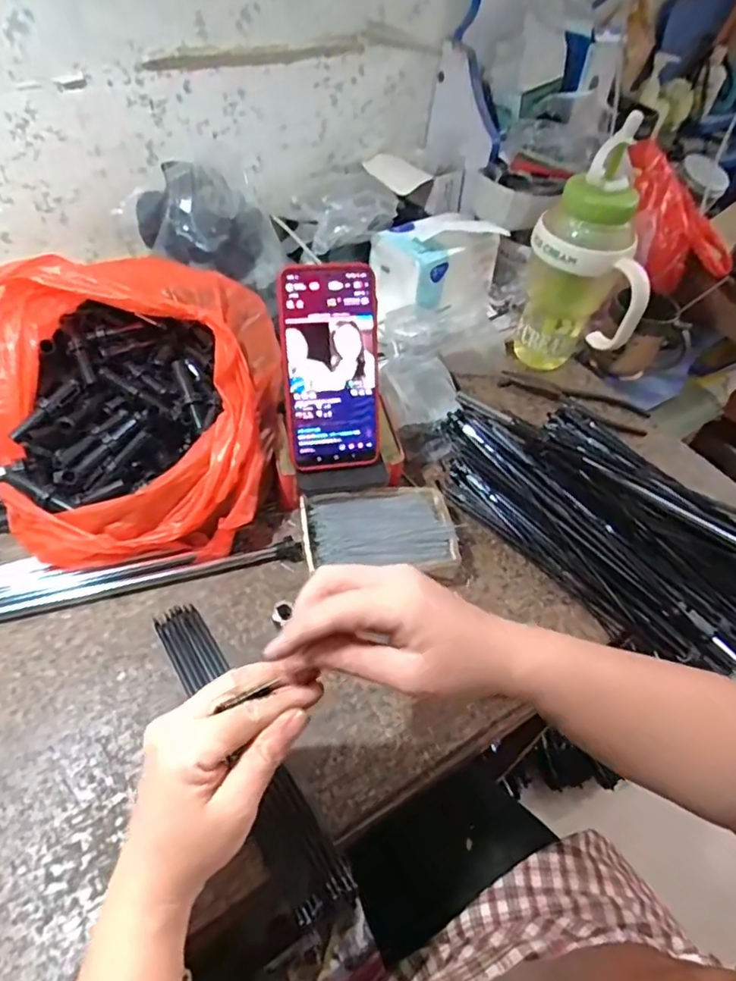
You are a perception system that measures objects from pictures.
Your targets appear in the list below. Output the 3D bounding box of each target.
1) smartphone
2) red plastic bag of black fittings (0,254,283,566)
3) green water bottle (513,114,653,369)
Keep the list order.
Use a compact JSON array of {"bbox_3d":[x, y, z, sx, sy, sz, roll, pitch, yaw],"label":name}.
[{"bbox_3d":[-0.030,-0.099,0.481,0.080,0.163,0.011,-6,19,-11],"label":"smartphone"},{"bbox_3d":[-0.212,-0.078,0.499,0.258,0.137,0.247,-8,50,-12],"label":"red plastic bag of black fittings"},{"bbox_3d":[0.237,-0.240,0.640,0.118,0.266,0.113,13,49,6],"label":"green water bottle"}]

